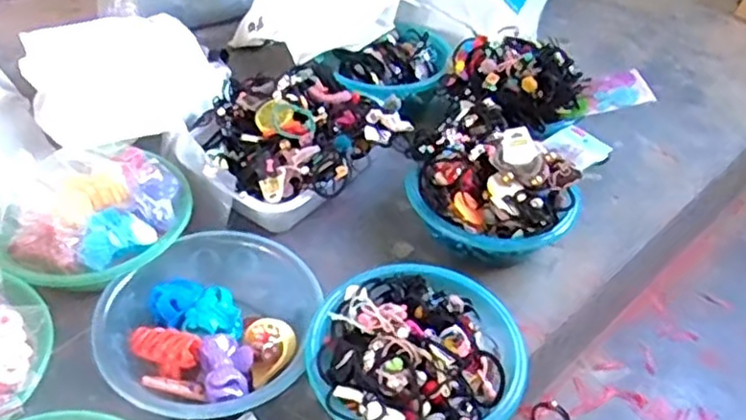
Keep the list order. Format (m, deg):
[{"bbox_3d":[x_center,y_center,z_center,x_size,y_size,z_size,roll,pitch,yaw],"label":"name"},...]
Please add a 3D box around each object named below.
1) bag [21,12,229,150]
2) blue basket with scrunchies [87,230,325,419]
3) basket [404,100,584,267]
[{"bbox_3d":[-0.377,-0.202,1.069,0.285,0.105,0.217,-26,51,-28],"label":"bag"},{"bbox_3d":[-0.183,0.134,0.773,0.218,0.079,0.219,2,43,-2],"label":"blue basket with scrunchies"},{"bbox_3d":[0.158,-0.032,0.927,0.228,0.129,0.229,26,48,22],"label":"basket"}]

